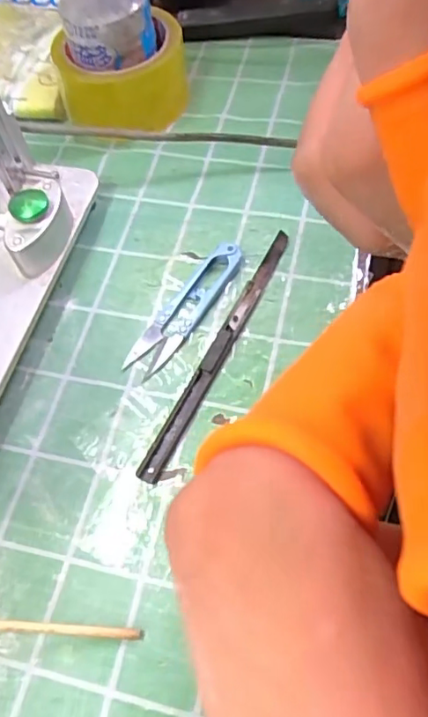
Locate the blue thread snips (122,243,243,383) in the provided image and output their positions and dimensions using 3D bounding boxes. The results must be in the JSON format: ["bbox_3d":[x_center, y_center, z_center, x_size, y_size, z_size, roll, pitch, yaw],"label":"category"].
[{"bbox_3d":[-0.017,-0.032,0.341,0.025,0.011,0.101,31,66,20],"label":"blue thread snips"}]

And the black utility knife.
[{"bbox_3d":[0.004,-0.009,0.328,0.012,0.007,0.177,22,64,17],"label":"black utility knife"}]

